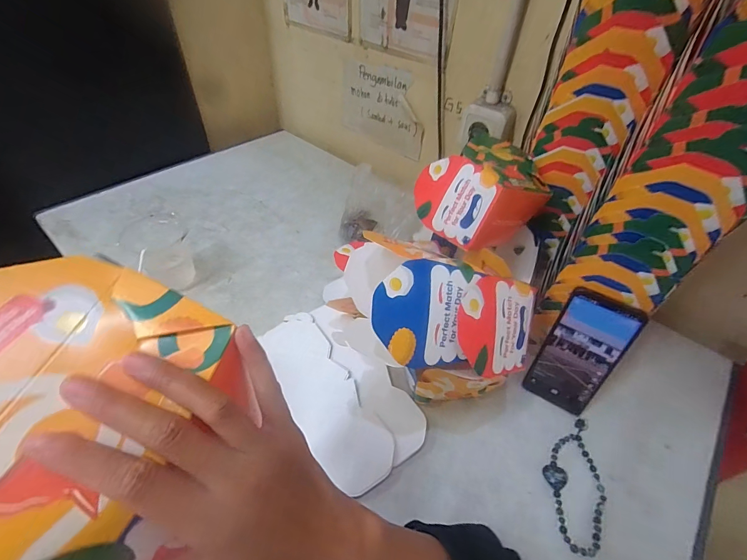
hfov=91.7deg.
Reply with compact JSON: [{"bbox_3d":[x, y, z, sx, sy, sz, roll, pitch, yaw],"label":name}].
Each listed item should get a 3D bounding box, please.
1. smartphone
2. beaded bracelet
[{"bbox_3d":[0.250,0.090,0.442,0.077,0.166,0.008,28,34,26],"label":"smartphone"},{"bbox_3d":[0.231,0.227,0.417,0.067,0.007,0.147,9,46,4],"label":"beaded bracelet"}]

